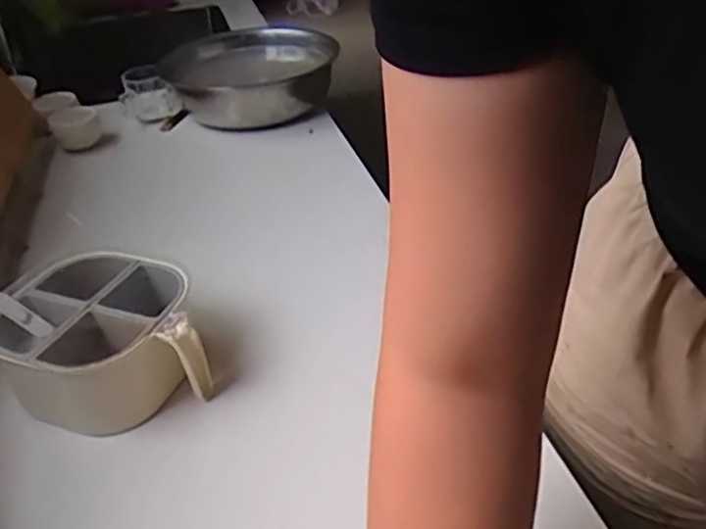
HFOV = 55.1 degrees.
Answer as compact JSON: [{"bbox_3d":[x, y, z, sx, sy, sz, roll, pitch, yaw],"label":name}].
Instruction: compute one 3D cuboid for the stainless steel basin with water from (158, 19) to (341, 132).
[{"bbox_3d":[-0.151,-0.291,1.029,0.241,0.082,0.213,-5,35,1],"label":"stainless steel basin with water"}]

